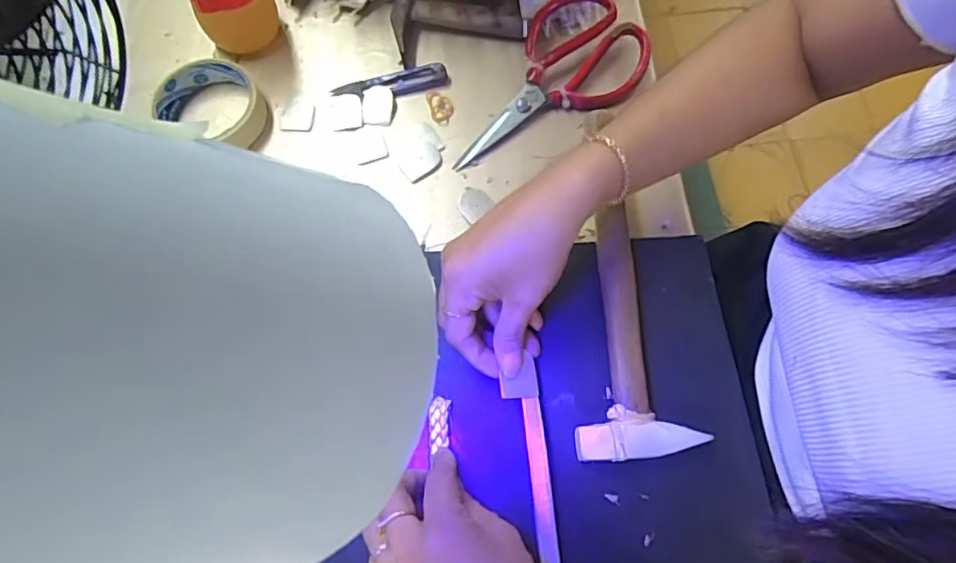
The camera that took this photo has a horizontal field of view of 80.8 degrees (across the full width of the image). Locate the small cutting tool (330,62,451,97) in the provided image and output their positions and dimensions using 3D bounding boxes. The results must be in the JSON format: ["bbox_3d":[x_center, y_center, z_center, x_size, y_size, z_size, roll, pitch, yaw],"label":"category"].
[{"bbox_3d":[-0.076,-0.173,0.486,0.101,0.008,0.025,-8,70,-2],"label":"small cutting tool"}]

